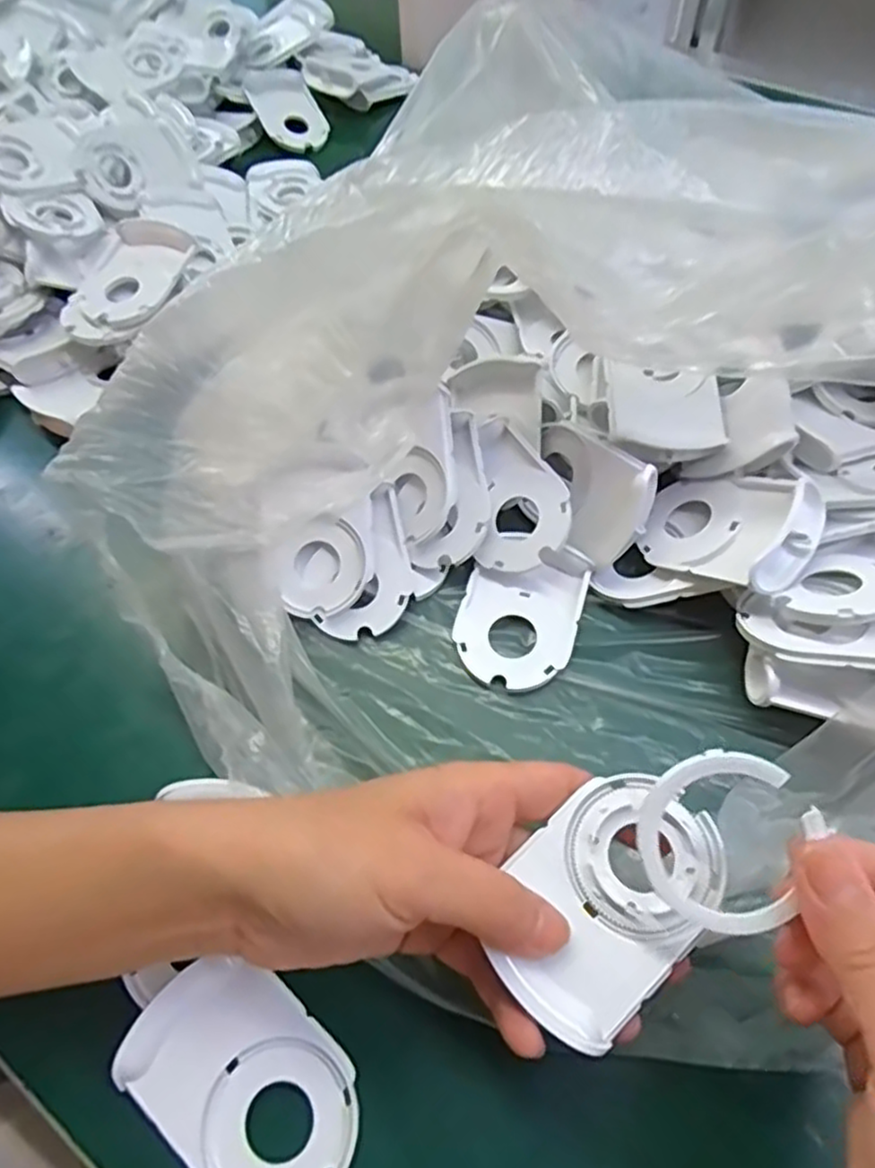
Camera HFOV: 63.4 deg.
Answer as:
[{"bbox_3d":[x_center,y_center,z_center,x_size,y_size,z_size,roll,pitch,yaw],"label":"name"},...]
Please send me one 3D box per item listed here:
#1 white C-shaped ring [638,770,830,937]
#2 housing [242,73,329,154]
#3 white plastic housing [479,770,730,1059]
[{"bbox_3d":[0.081,0.074,0.203,0.046,0.004,0.046,-1,86,8],"label":"white C-shaped ring"},{"bbox_3d":[-0.136,-0.429,0.639,0.065,0.014,0.081,-15,80,-22],"label":"housing"},{"bbox_3d":[0.055,0.102,0.231,0.080,0.011,0.054,-38,64,-21],"label":"white plastic housing"}]

